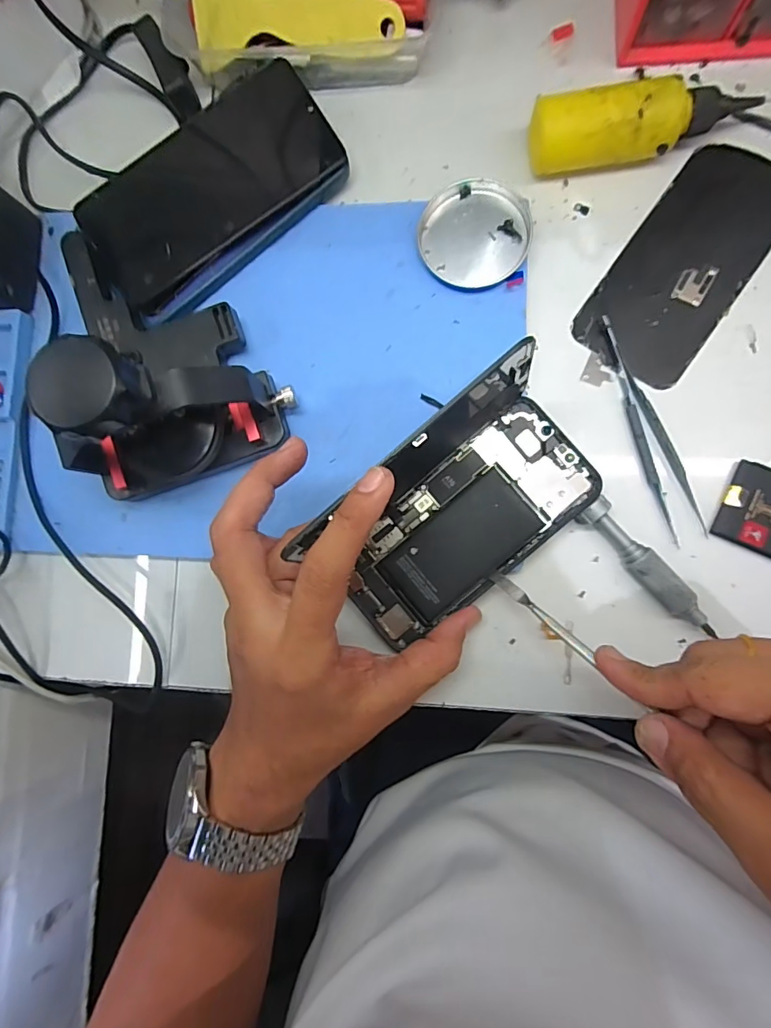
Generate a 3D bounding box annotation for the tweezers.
[{"bbox_3d":[0.146,-0.049,0.272,0.019,0.006,0.129,-20,83,4],"label":"tweezers"}]

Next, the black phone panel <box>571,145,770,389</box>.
[{"bbox_3d":[0.176,-0.146,0.282,0.069,0.004,0.144,36,90,8],"label":"black phone panel"}]

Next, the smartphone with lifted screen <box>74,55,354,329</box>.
[{"bbox_3d":[-0.108,-0.199,0.301,0.157,0.024,0.089,-38,82,2],"label":"smartphone with lifted screen"}]

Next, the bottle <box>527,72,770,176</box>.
[{"bbox_3d":[0.158,-0.220,0.275,0.148,0.036,0.031,-5,85,6],"label":"bottle"}]

